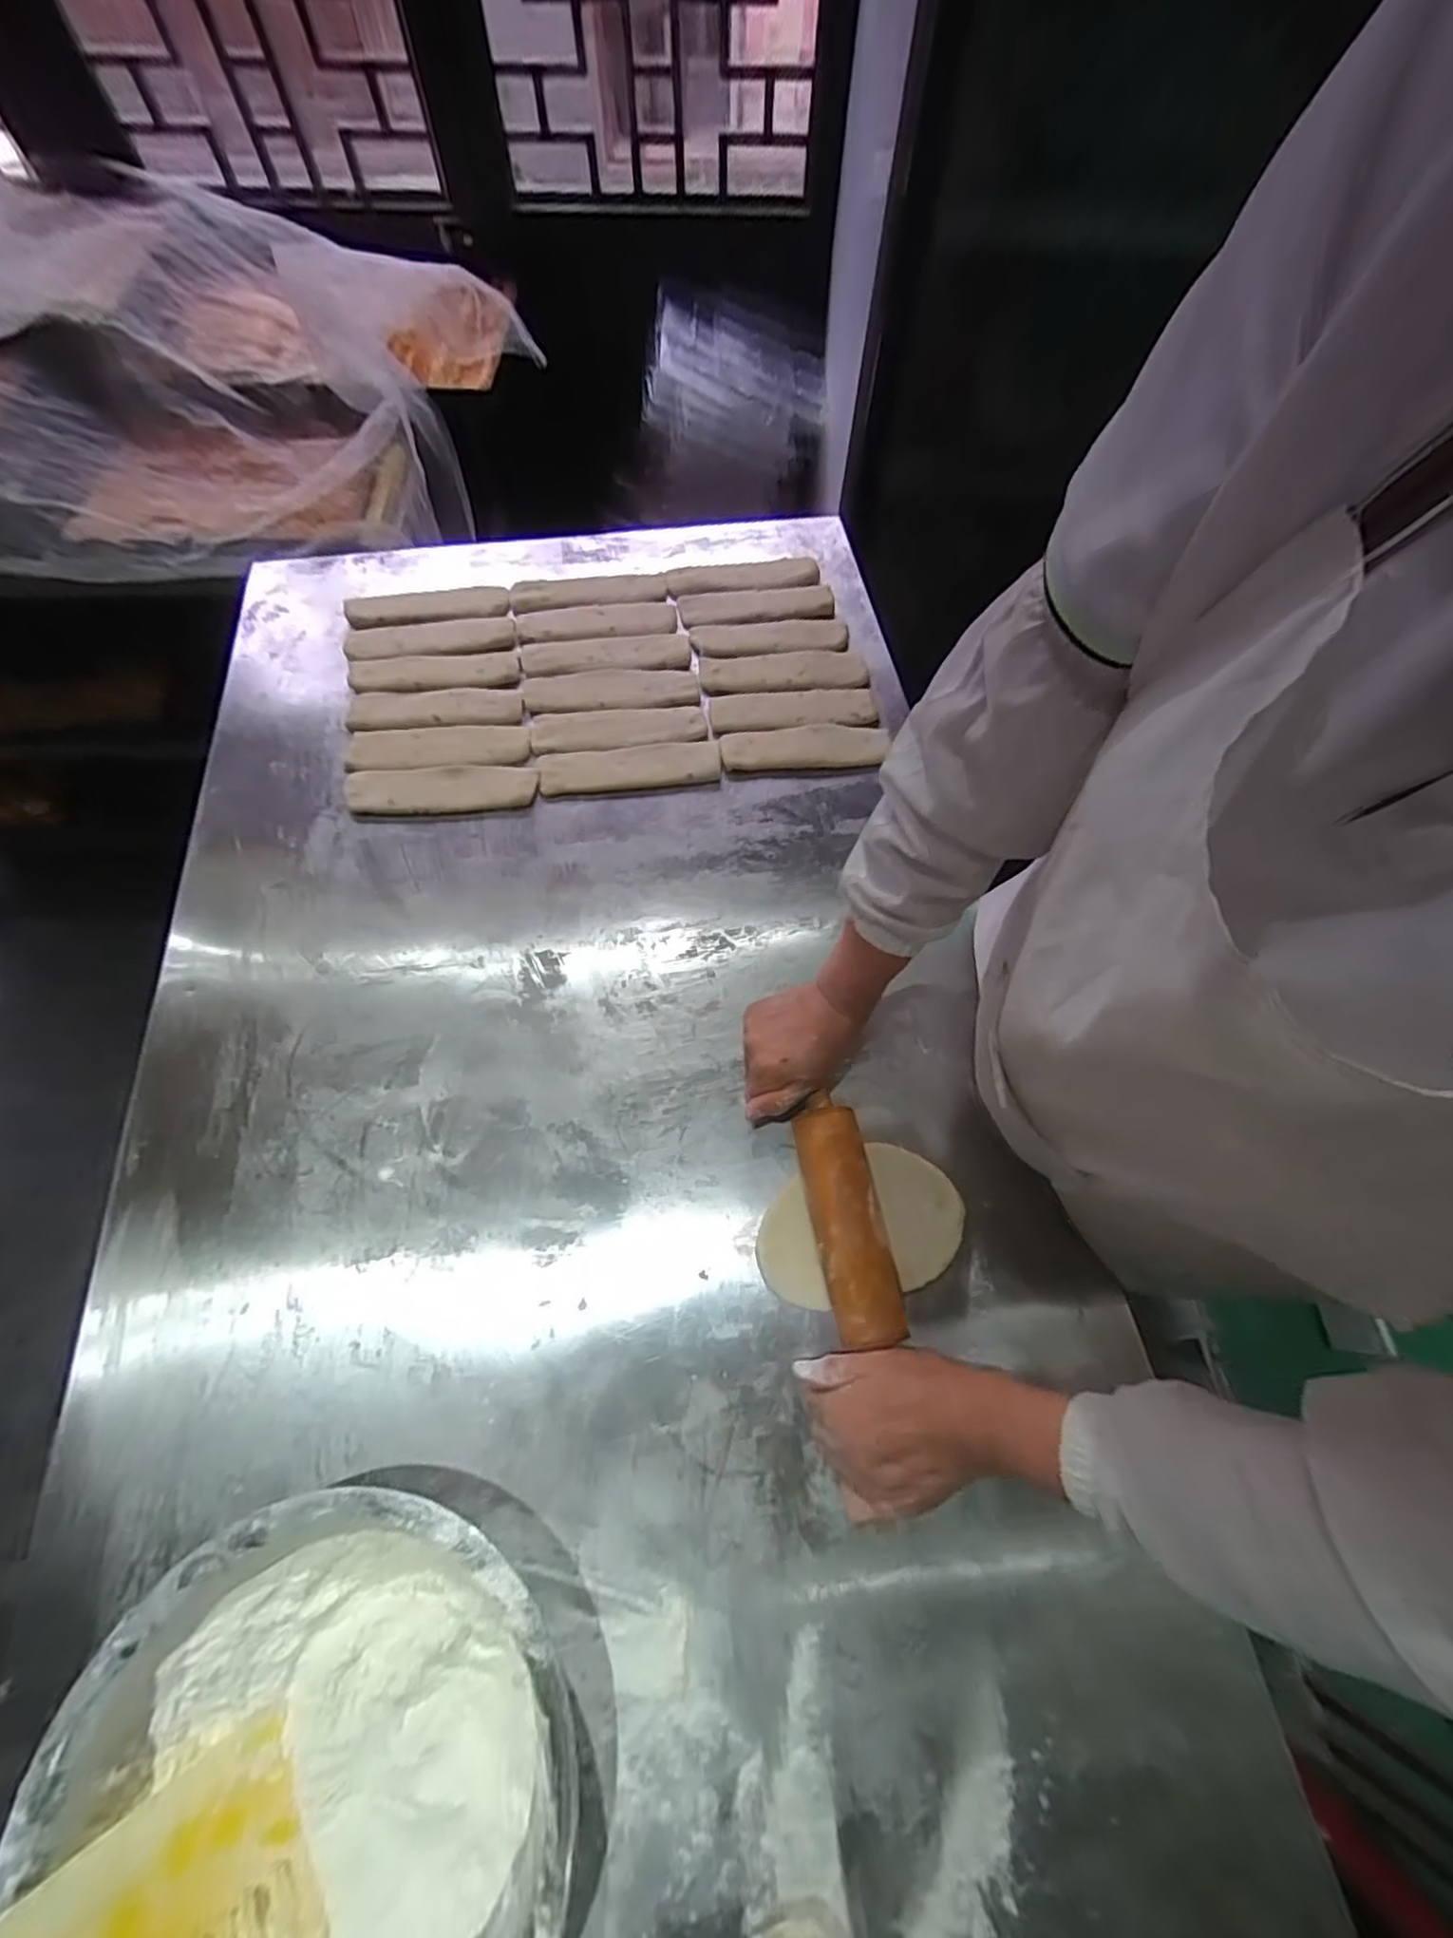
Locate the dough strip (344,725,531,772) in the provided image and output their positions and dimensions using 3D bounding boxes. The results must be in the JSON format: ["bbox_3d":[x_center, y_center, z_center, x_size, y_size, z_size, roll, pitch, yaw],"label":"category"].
[{"bbox_3d":[-0.323,-0.252,0.746,0.196,0.010,0.059,-6,65,-4],"label":"dough strip"}]

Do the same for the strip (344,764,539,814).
[{"bbox_3d":[-0.310,-0.198,0.722,0.200,0.010,0.062,-4,65,-2],"label":"strip"}]

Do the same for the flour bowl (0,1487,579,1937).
[{"bbox_3d":[-0.215,0.455,0.379,0.254,0.087,0.271,0,65,-1],"label":"flour bowl"}]

